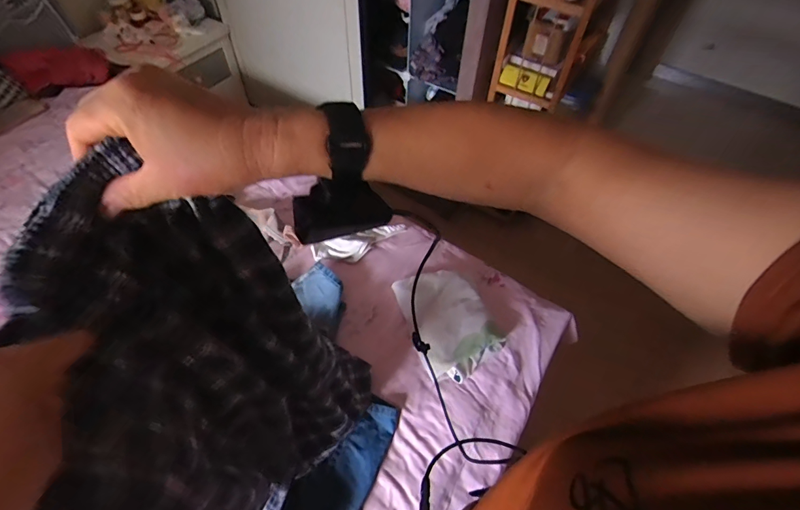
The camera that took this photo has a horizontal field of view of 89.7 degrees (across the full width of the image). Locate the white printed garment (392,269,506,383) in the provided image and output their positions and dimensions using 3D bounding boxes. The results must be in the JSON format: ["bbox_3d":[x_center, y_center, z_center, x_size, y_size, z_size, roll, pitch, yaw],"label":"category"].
[{"bbox_3d":[0.119,0.147,0.925,0.198,0.061,0.260,-15,56,-13],"label":"white printed garment"}]

